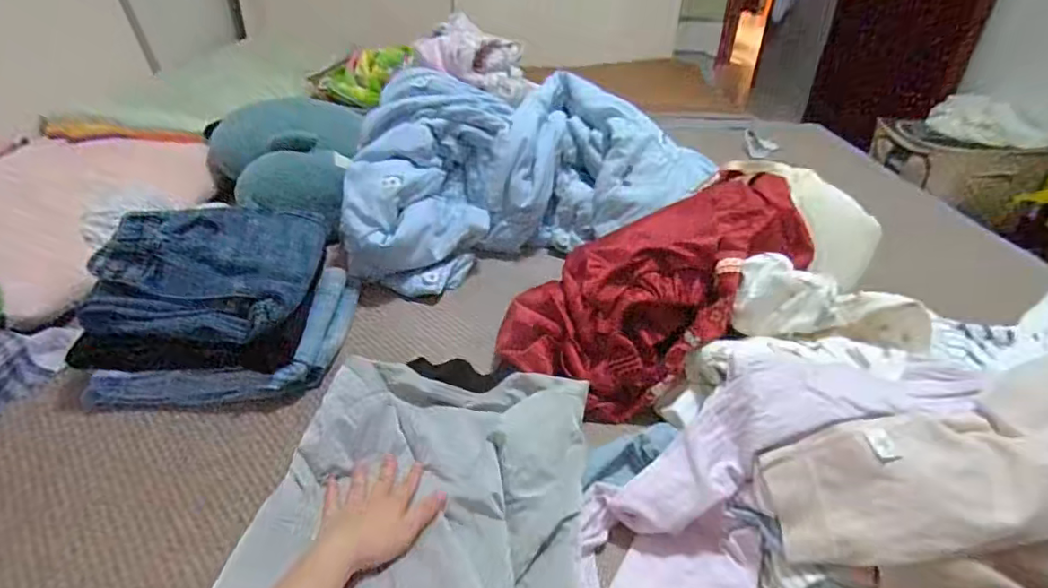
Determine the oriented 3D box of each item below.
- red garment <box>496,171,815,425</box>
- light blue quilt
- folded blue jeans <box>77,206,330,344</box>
[{"bbox_3d":[0.190,-0.019,0.756,0.414,0.203,0.231,-23,41,-33],"label":"red garment"},{"bbox_3d":[-0.037,-0.218,0.999,0.550,0.241,0.345,-10,35,-18],"label":"light blue quilt"},{"bbox_3d":[-0.409,-0.035,0.739,0.250,0.095,0.189,-2,33,-7],"label":"folded blue jeans"}]

